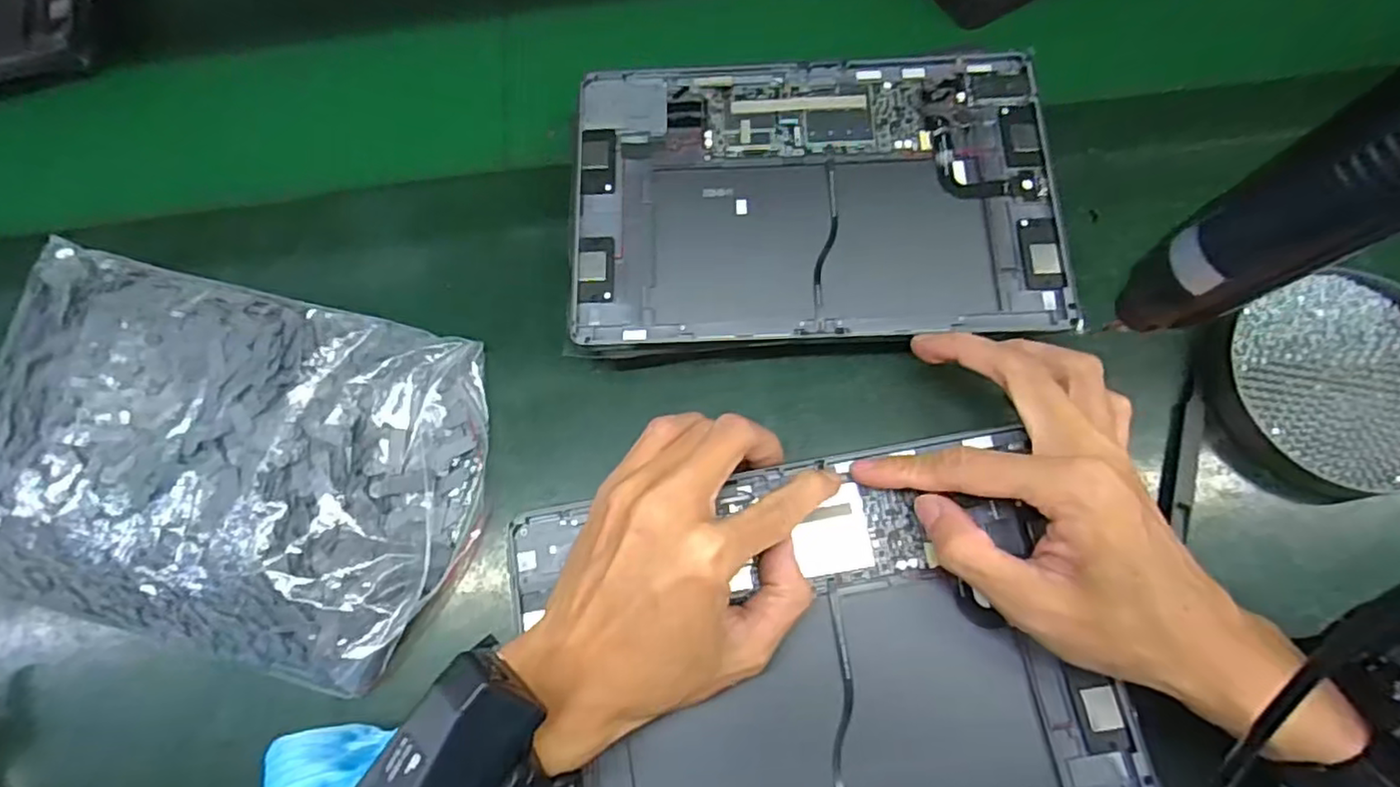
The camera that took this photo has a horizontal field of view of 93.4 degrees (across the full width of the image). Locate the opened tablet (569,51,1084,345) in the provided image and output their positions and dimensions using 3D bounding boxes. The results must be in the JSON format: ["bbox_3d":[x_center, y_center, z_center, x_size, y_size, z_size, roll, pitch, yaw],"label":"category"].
[{"bbox_3d":[0.059,-0.109,0.357,0.253,0.010,0.163,-2,75,2],"label":"opened tablet"}]

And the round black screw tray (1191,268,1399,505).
[{"bbox_3d":[0.320,-0.003,0.333,0.119,0.024,0.106,-22,72,-5],"label":"round black screw tray"}]

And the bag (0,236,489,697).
[{"bbox_3d":[-0.251,0.031,0.345,0.274,0.032,0.179,14,73,7],"label":"bag"}]

